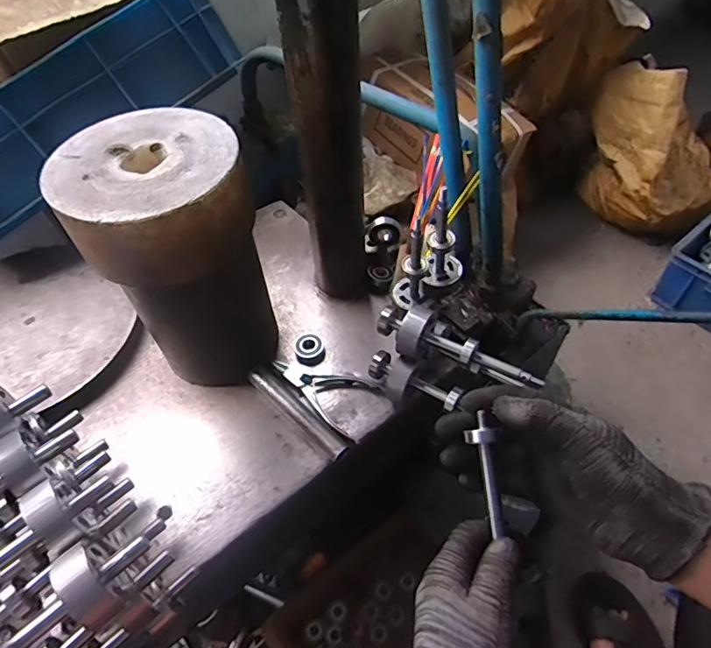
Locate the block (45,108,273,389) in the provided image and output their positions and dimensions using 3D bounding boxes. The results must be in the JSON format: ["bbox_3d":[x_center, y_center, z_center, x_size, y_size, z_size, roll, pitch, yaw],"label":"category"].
[{"bbox_3d":[-0.155,-0.049,0.472,0.142,0.245,0.133,37,63,27],"label":"block"}]

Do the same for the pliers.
[{"bbox_3d":[-0.039,0.074,0.526,0.121,0.013,0.066,21,56,18],"label":"pliers"}]

